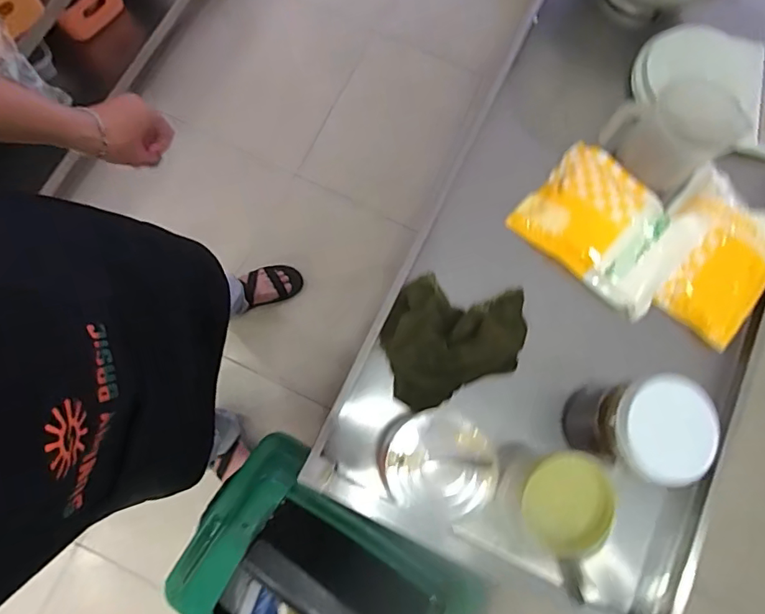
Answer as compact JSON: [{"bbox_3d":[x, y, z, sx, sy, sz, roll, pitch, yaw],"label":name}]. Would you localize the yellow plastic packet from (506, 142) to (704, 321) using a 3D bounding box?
[{"bbox_3d":[0.267,-0.096,0.592,0.187,0.034,0.138,42,79,8],"label":"yellow plastic packet"}]

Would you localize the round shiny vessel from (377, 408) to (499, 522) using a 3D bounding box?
[{"bbox_3d":[0.051,0.154,0.478,0.100,0.084,0.107,0,77,-2],"label":"round shiny vessel"}]

